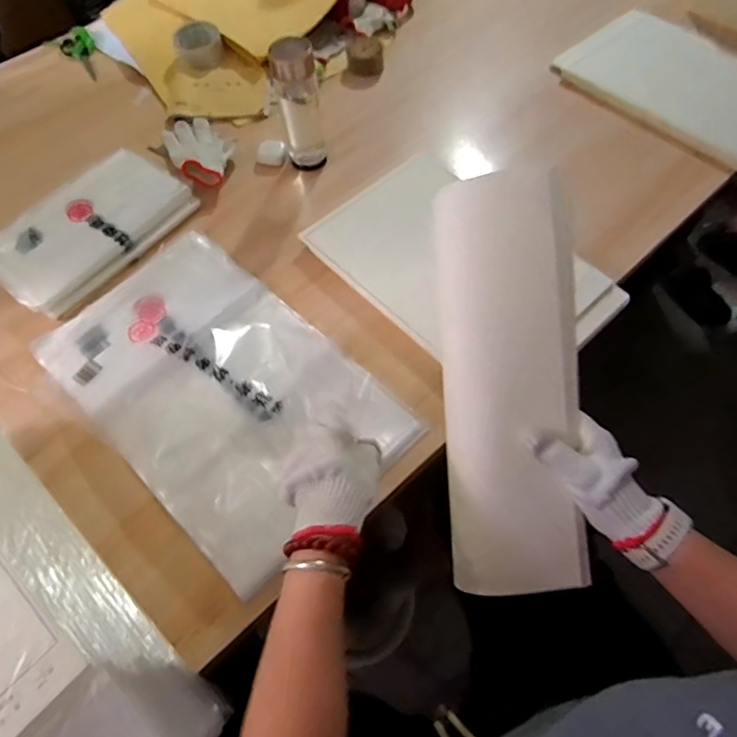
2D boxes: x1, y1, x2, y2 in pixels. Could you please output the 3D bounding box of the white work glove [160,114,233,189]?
[{"bbox_3d":[-0.290,-0.388,0.884,0.103,0.038,0.208,-27,63,-13],"label":"white work glove"}]

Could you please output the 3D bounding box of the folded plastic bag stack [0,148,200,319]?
[{"bbox_3d":[-0.436,-0.222,0.809,0.191,0.046,0.301,37,68,20],"label":"folded plastic bag stack"}]

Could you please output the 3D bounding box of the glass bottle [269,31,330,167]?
[{"bbox_3d":[-0.107,-0.408,0.814,0.064,0.186,0.054,-3,61,0],"label":"glass bottle"}]

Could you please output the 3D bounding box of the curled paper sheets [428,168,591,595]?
[{"bbox_3d":[0.123,0.022,0.467,0.119,0.032,0.370,-2,96,26],"label":"curled paper sheets"}]

